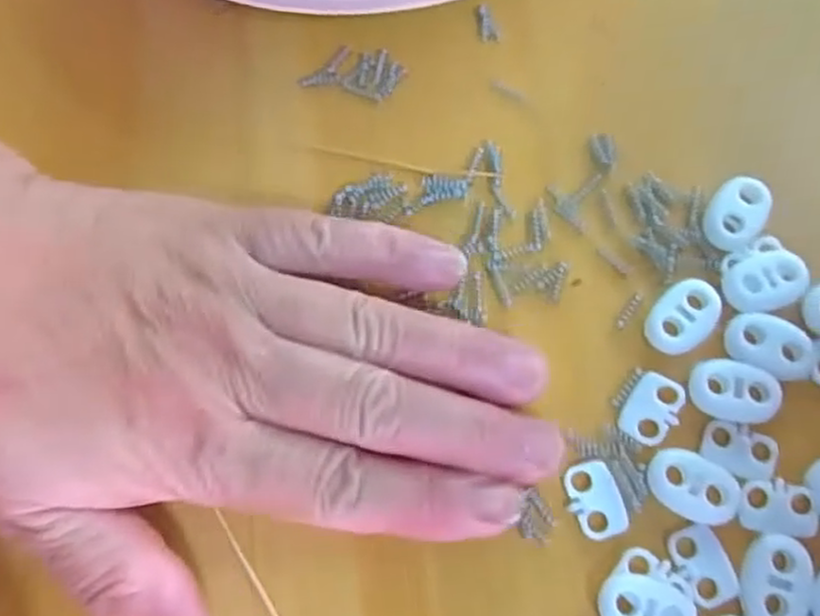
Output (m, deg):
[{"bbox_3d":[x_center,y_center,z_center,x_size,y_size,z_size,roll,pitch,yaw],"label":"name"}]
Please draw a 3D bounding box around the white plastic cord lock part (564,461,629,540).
[{"bbox_3d":[0.045,0.047,0.185,0.013,0.004,0.018,-20,72,-5],"label":"white plastic cord lock part"}]

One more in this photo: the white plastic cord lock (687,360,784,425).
[{"bbox_3d":[0.082,0.021,0.192,0.021,0.005,0.015,16,73,7],"label":"white plastic cord lock"}]

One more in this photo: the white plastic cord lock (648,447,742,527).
[{"bbox_3d":[0.070,0.044,0.185,0.022,0.005,0.015,20,74,9],"label":"white plastic cord lock"}]

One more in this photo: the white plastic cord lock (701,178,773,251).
[{"bbox_3d":[0.089,-0.026,0.207,0.015,0.005,0.022,38,77,13],"label":"white plastic cord lock"}]

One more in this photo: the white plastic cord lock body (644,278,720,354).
[{"bbox_3d":[0.072,0.002,0.198,0.022,0.005,0.015,-39,74,-10],"label":"white plastic cord lock body"}]

